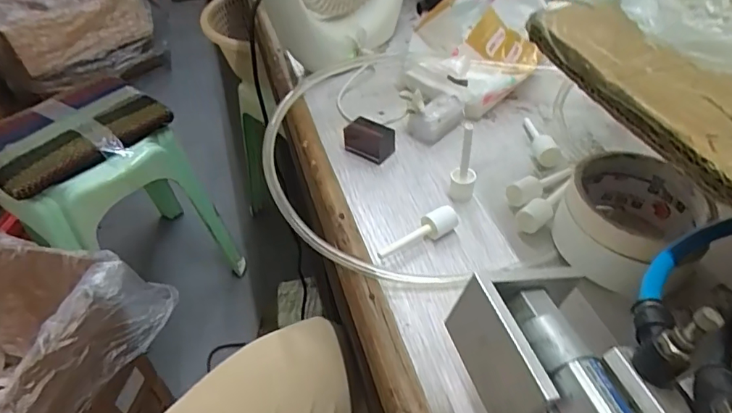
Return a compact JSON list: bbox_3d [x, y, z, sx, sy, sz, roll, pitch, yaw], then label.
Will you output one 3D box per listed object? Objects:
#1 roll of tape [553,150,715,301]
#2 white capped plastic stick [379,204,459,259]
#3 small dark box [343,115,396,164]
[{"bbox_3d":[0.175,0.012,0.327,0.087,0.053,0.091,-3,45,3],"label":"roll of tape"},{"bbox_3d":[0.036,0.020,0.354,0.065,0.017,0.014,-22,47,-17],"label":"white capped plastic stick"},{"bbox_3d":[0.002,-0.058,0.430,0.041,0.026,0.023,22,51,25],"label":"small dark box"}]

